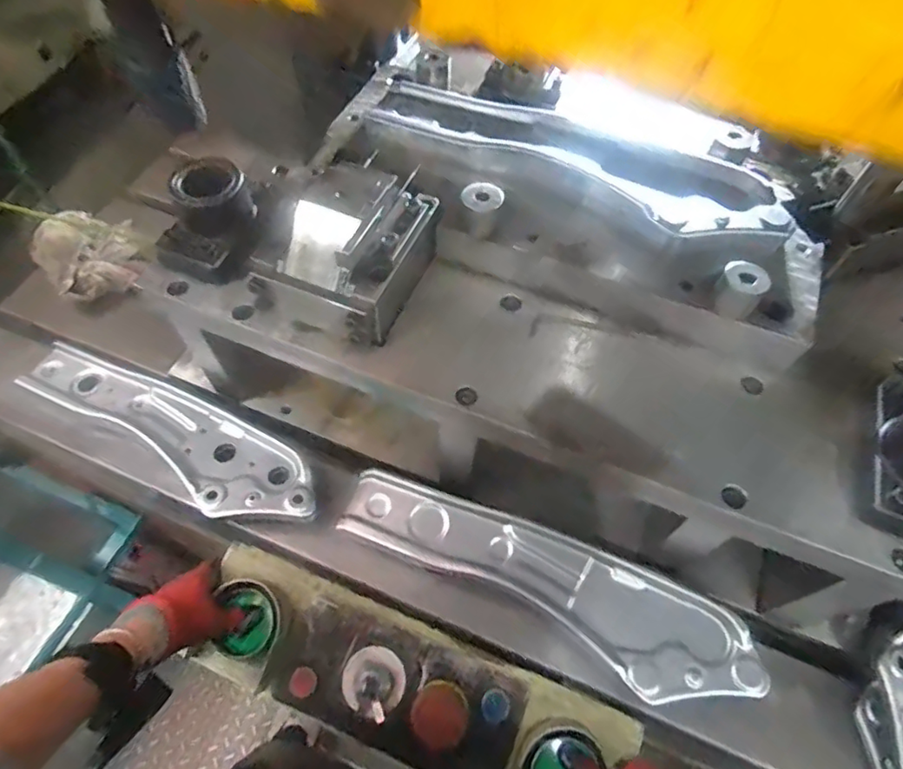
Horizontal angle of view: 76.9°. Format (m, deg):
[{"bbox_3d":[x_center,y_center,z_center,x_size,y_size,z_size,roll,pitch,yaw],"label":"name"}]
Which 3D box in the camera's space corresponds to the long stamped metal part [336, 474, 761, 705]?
[{"bbox_3d":[0.090,0.206,0.599,0.440,0.029,0.108,21,60,11],"label":"long stamped metal part"}]

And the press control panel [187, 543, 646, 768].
[{"bbox_3d":[-0.055,0.338,0.626,0.468,0.103,0.130,21,60,11],"label":"press control panel"}]

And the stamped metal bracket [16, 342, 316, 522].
[{"bbox_3d":[-0.349,0.057,0.712,0.422,0.035,0.106,28,62,14],"label":"stamped metal bracket"}]

